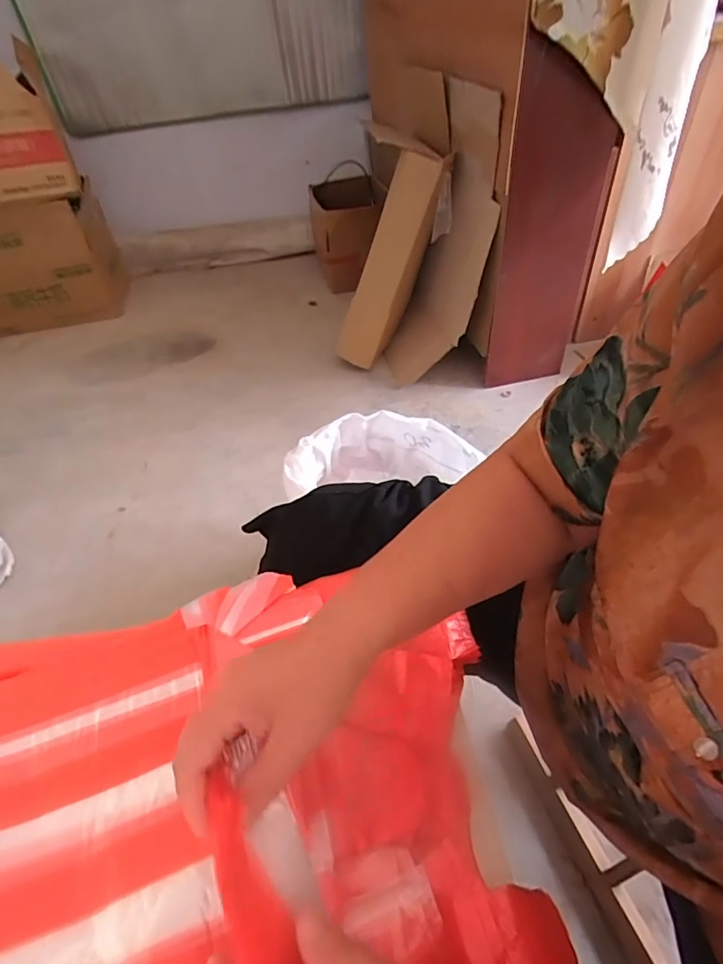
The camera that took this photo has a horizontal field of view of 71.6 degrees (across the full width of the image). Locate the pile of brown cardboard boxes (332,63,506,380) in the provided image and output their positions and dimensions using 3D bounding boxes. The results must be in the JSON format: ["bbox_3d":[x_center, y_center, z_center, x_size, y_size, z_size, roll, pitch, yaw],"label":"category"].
[{"bbox_3d":[0.144,-0.600,1.322,0.375,0.658,0.180,0,47,8],"label":"pile of brown cardboard boxes"}]

